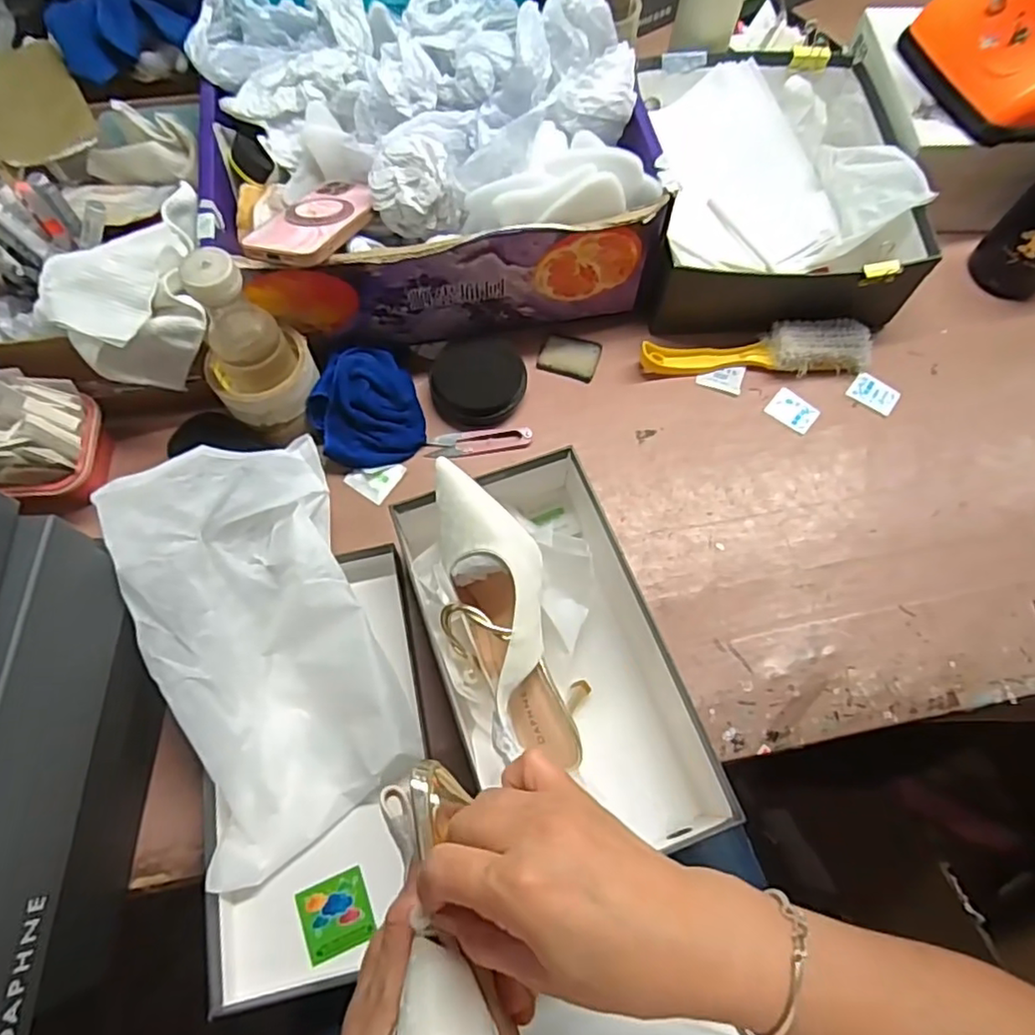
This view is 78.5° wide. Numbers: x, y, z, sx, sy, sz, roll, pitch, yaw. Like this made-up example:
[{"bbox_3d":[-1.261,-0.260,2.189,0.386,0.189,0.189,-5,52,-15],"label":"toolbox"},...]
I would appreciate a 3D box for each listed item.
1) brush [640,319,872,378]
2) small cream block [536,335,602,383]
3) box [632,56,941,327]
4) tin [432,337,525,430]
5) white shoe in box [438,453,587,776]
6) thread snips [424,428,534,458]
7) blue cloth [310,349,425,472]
[{"bbox_3d":[0.238,-0.168,0.636,0.223,0.043,0.051,-3,67,-2],"label":"brush"},{"bbox_3d":[0.053,-0.166,0.649,0.058,0.004,0.049,16,67,6],"label":"small cream block"},{"bbox_3d":[0.269,-0.349,0.679,0.256,0.108,0.318,5,67,1],"label":"box"},{"bbox_3d":[-0.038,-0.139,0.627,0.089,0.027,0.095,0,67,-1],"label":"tin"},{"bbox_3d":[-0.012,0.067,0.477,0.083,0.068,0.233,-18,86,-9],"label":"white shoe in box"},{"bbox_3d":[-0.037,-0.074,0.614,0.100,0.007,0.025,-9,67,-5],"label":"thread snips"},{"bbox_3d":[-0.142,-0.102,0.592,0.101,0.055,0.098,-18,68,-9],"label":"blue cloth"}]

